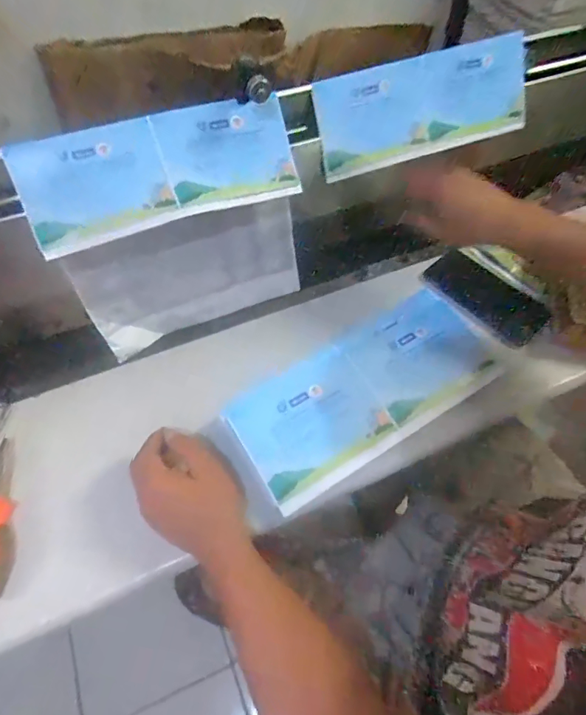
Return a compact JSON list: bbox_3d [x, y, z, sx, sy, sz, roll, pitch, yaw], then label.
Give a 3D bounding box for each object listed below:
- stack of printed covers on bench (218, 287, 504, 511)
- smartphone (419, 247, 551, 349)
[{"bbox_3d":[0.086,0.030,0.500,0.311,0.026,0.131,-31,64,-18],"label":"stack of printed covers on bench"},{"bbox_3d":[0.251,-0.080,0.584,0.157,0.009,0.081,38,70,13],"label":"smartphone"}]

